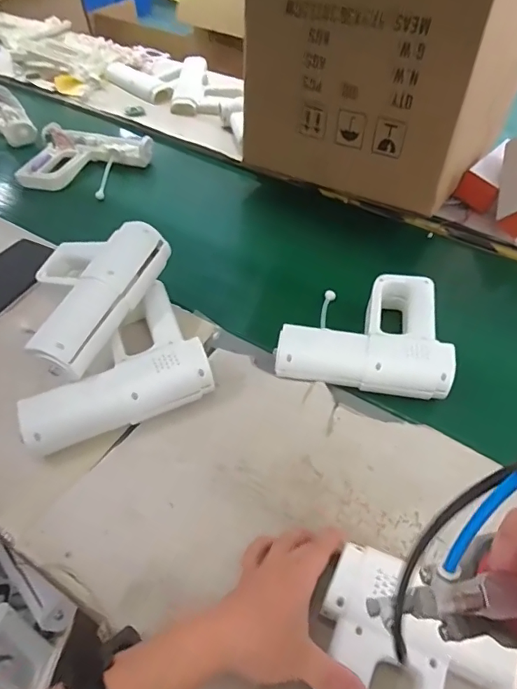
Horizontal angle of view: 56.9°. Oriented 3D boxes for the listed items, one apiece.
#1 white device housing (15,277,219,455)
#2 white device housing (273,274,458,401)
[{"bbox_3d":[-0.177,0.026,0.574,0.206,0.062,0.165,-19,52,-16],"label":"white device housing"},{"bbox_3d":[0.144,-0.022,0.621,0.207,0.047,0.199,12,50,10],"label":"white device housing"}]

